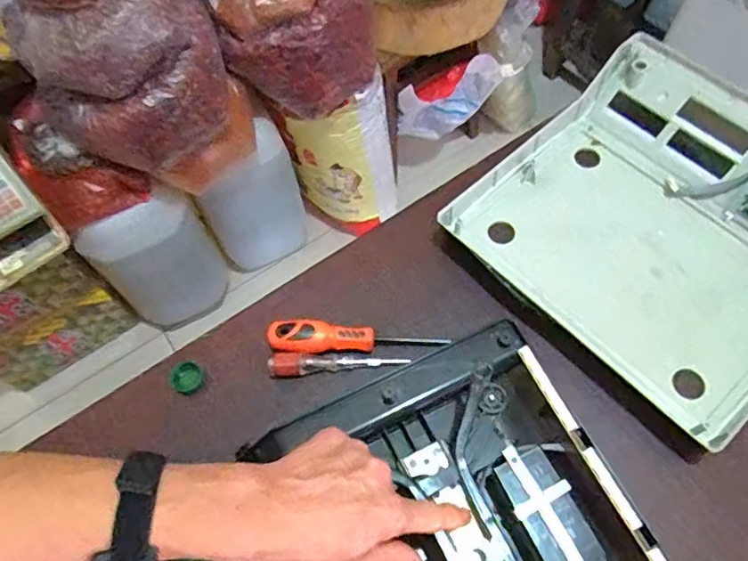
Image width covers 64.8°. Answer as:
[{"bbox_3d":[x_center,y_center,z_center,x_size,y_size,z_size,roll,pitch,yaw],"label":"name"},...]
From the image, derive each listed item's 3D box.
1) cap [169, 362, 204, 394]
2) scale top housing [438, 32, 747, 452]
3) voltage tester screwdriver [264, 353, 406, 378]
[{"bbox_3d":[-0.188,0.097,0.589,0.032,0.008,0.028,-30,65,-11],"label":"cap"},{"bbox_3d":[0.303,-0.060,0.611,0.328,0.074,0.343,-39,67,-15],"label":"scale top housing"},{"bbox_3d":[-0.036,0.084,0.586,0.136,0.018,0.020,-3,63,2],"label":"voltage tester screwdriver"}]

